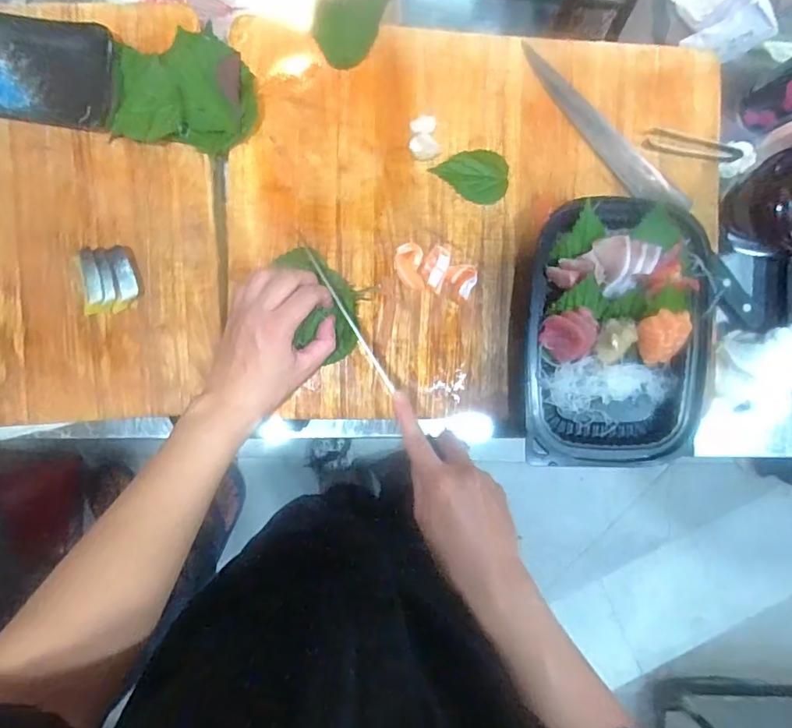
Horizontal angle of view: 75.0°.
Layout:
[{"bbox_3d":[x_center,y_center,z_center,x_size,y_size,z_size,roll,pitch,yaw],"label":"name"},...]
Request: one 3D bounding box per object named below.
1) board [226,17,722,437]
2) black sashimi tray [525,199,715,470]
[{"bbox_3d":[0.077,-0.127,0.505,0.461,0.021,0.381,3,91,-6],"label":"board"},{"bbox_3d":[0.217,-0.028,0.506,0.178,0.045,0.249,2,91,-6],"label":"black sashimi tray"}]

